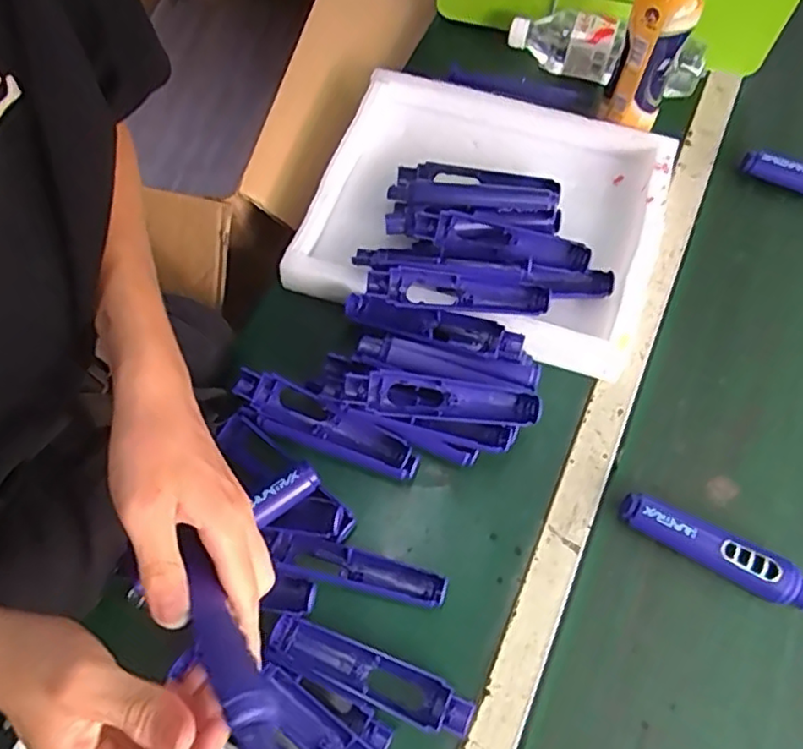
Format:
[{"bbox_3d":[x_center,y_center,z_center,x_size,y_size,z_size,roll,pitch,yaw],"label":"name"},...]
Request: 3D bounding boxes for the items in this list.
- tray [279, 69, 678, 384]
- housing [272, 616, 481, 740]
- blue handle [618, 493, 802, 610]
[{"bbox_3d":[0.090,-0.179,0.703,0.360,0.068,0.303,16,68,7],"label":"tray"},{"bbox_3d":[-0.026,0.249,0.541,0.173,0.022,0.037,20,69,9],"label":"housing"},{"bbox_3d":[0.277,0.154,0.570,0.174,0.025,0.034,26,70,11],"label":"blue handle"}]

